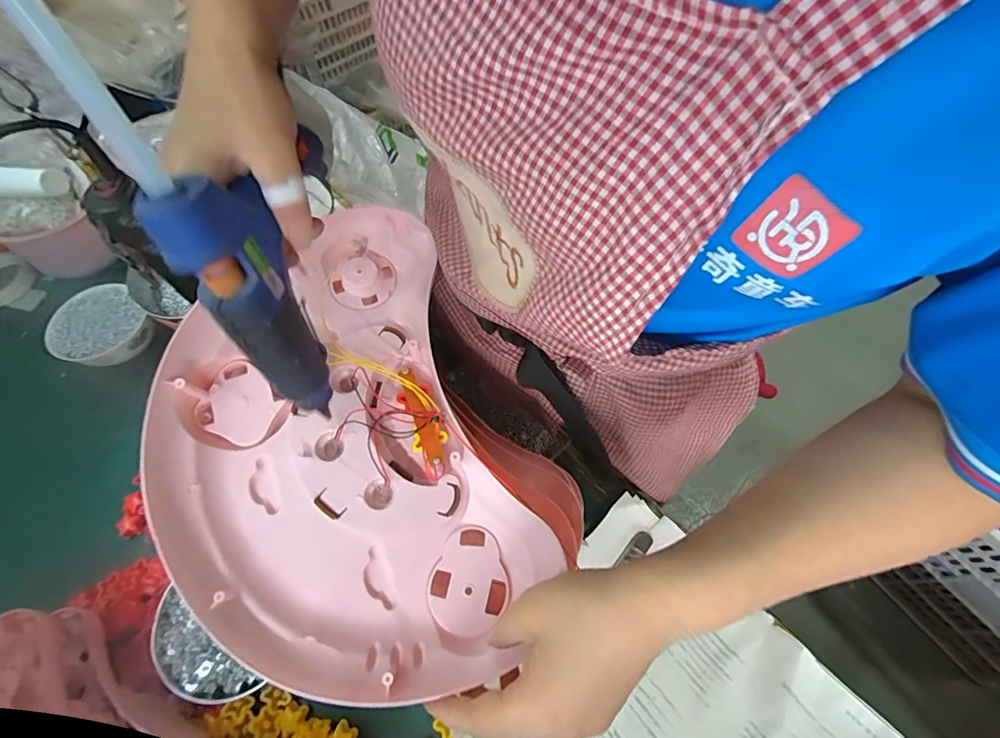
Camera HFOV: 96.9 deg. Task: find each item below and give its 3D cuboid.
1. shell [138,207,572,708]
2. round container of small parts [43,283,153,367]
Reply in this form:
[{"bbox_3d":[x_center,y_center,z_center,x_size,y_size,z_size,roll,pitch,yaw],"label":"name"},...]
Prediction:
[{"bbox_3d":[-0.109,0.053,0.312,0.225,0.071,0.322,-21,64,-9],"label":"shell"},{"bbox_3d":[-0.491,-0.047,0.552,0.099,0.048,0.112,-42,69,-18],"label":"round container of small parts"}]

